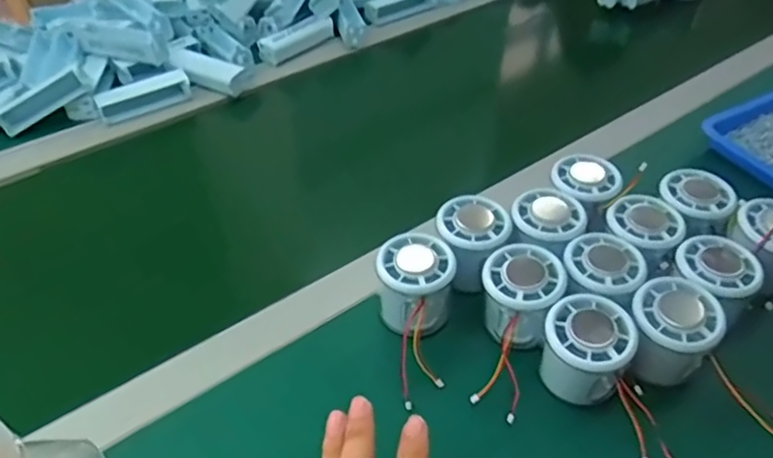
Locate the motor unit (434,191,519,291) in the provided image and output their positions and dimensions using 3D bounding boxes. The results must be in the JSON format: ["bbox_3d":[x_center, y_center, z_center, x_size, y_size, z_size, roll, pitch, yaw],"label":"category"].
[{"bbox_3d":[0.067,0.012,0.489,0.055,0.054,0.058,-21,47,-20],"label":"motor unit"}]

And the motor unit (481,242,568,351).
[{"bbox_3d":[0.096,0.053,0.448,0.057,0.058,0.061,12,45,14],"label":"motor unit"}]

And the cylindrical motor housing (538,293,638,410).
[{"bbox_3d":[0.132,0.083,0.417,0.053,0.056,0.056,-1,43,1],"label":"cylindrical motor housing"}]

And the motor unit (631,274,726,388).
[{"bbox_3d":[0.194,0.073,0.425,0.056,0.054,0.061,20,47,21],"label":"motor unit"}]

